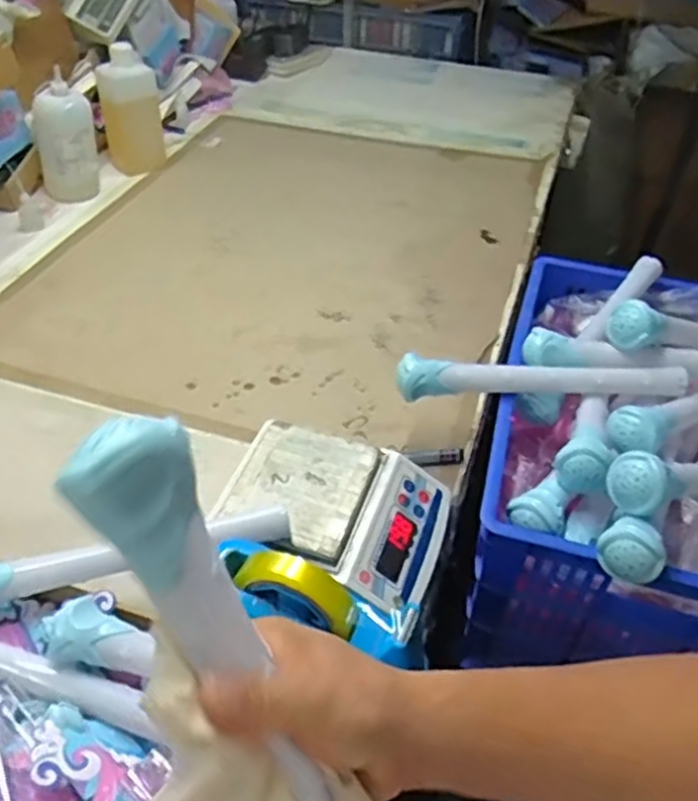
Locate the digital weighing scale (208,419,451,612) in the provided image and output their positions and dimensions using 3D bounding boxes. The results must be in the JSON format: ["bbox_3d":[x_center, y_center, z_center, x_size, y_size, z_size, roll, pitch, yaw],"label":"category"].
[{"bbox_3d":[-0.016,0.119,0.748,0.215,0.079,0.166,14,44,12],"label":"digital weighing scale"}]

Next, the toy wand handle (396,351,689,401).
[{"bbox_3d":[0.213,-0.025,0.799,0.315,0.039,0.038,-1,43,-4],"label":"toy wand handle"}]

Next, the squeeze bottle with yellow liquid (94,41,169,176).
[{"bbox_3d":[-0.403,-0.539,1.337,0.102,0.199,0.088,-15,46,-18],"label":"squeeze bottle with yellow liquid"}]

